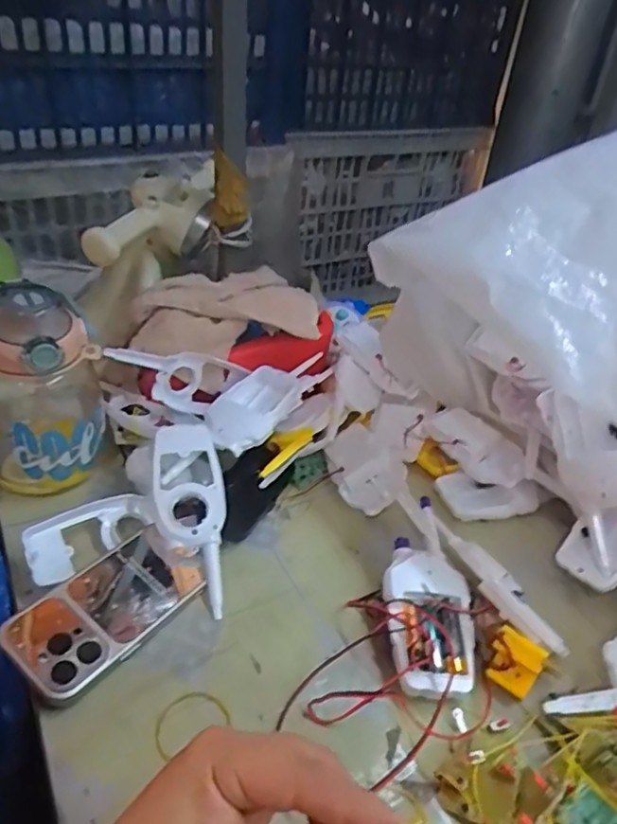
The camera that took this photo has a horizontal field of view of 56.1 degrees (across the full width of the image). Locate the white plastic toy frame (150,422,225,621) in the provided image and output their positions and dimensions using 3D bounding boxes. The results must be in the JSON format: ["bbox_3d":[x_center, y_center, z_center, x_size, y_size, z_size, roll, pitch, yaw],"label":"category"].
[{"bbox_3d":[-0.096,0.083,0.482,0.059,0.031,0.167,-8,65,-19],"label":"white plastic toy frame"}]

